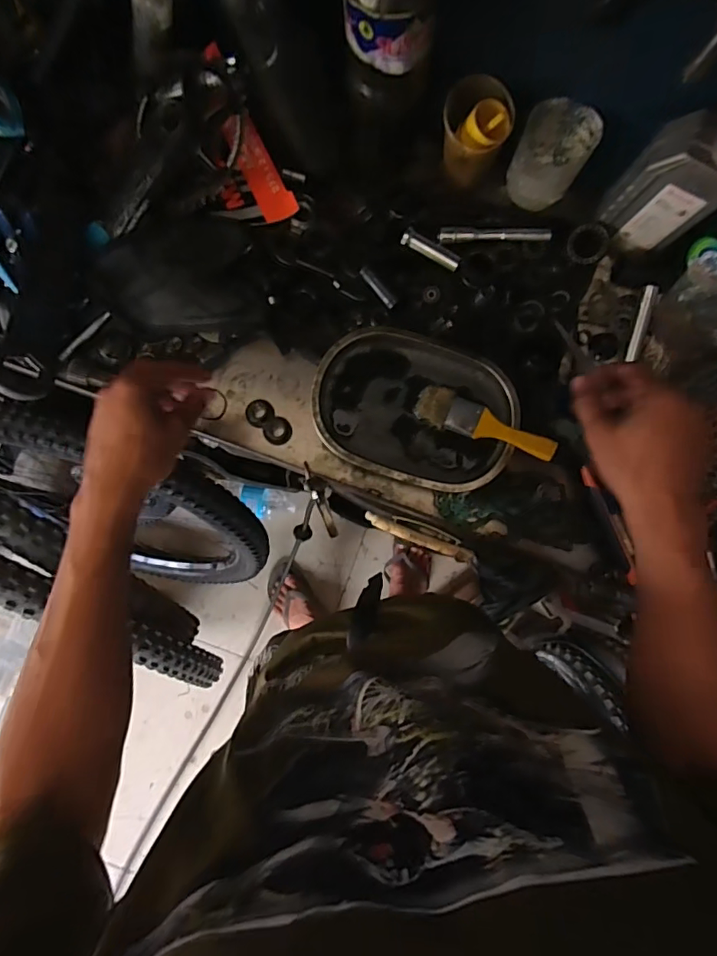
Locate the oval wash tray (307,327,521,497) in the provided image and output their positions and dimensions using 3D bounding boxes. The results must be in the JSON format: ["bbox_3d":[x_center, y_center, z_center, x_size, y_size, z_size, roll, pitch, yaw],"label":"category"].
[{"bbox_3d":[0.062,-0.074,0.555,0.214,0.027,0.148,19,85,0],"label":"oval wash tray"}]

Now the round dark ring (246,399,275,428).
[{"bbox_3d":[-0.110,-0.073,0.570,0.030,0.009,0.031,0,85,-2],"label":"round dark ring"}]

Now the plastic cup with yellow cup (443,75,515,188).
[{"bbox_3d":[0.118,-0.354,0.531,0.066,0.090,0.065,0,85,-2],"label":"plastic cup with yellow cup"}]

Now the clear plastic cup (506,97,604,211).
[{"bbox_3d":[0.201,-0.340,0.546,0.071,0.087,0.061,26,85,1],"label":"clear plastic cup"}]

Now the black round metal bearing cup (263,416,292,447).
[{"bbox_3d":[-0.088,-0.051,0.568,0.028,0.007,0.031,43,85,2],"label":"black round metal bearing cup"}]

